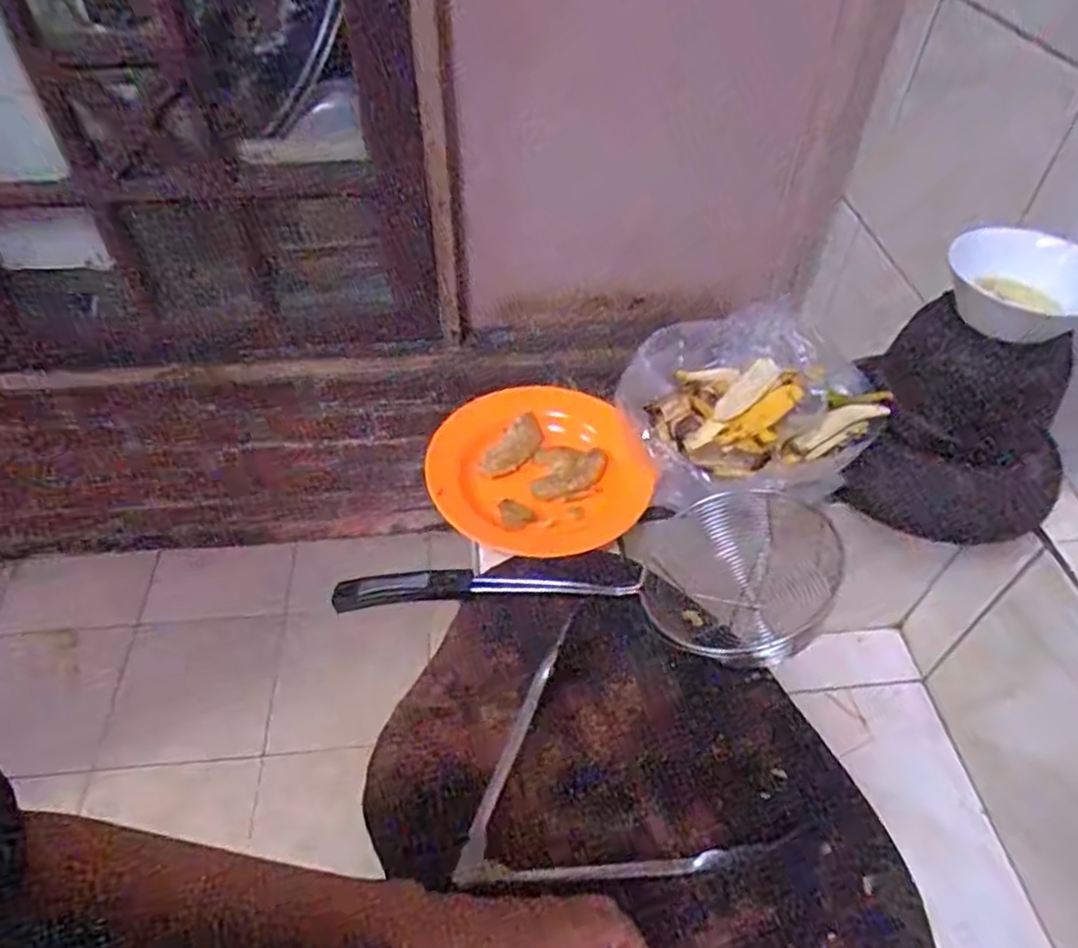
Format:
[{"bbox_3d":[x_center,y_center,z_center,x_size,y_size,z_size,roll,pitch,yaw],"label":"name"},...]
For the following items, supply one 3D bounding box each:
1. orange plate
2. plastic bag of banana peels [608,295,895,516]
[{"bbox_3d":[0.003,-0.006,0.687,0.202,0.031,0.190,1,48,-1],"label":"orange plate"},{"bbox_3d":[0.189,-0.066,0.681,0.212,0.071,0.195,-17,51,-17],"label":"plastic bag of banana peels"}]

